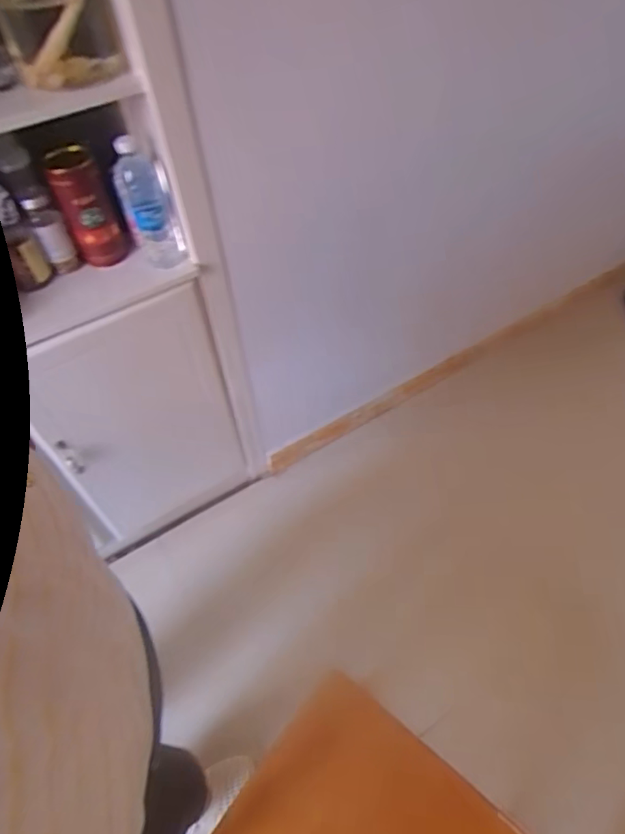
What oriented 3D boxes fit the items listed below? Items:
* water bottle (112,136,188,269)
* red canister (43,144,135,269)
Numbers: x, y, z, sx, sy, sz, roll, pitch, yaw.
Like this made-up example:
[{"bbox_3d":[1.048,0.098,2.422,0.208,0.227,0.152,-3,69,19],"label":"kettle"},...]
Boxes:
[{"bbox_3d":[-0.287,-0.368,0.901,0.087,0.218,0.092,-22,54,-12],"label":"water bottle"},{"bbox_3d":[-0.394,-0.361,0.915,0.095,0.195,0.078,-26,55,-14],"label":"red canister"}]

